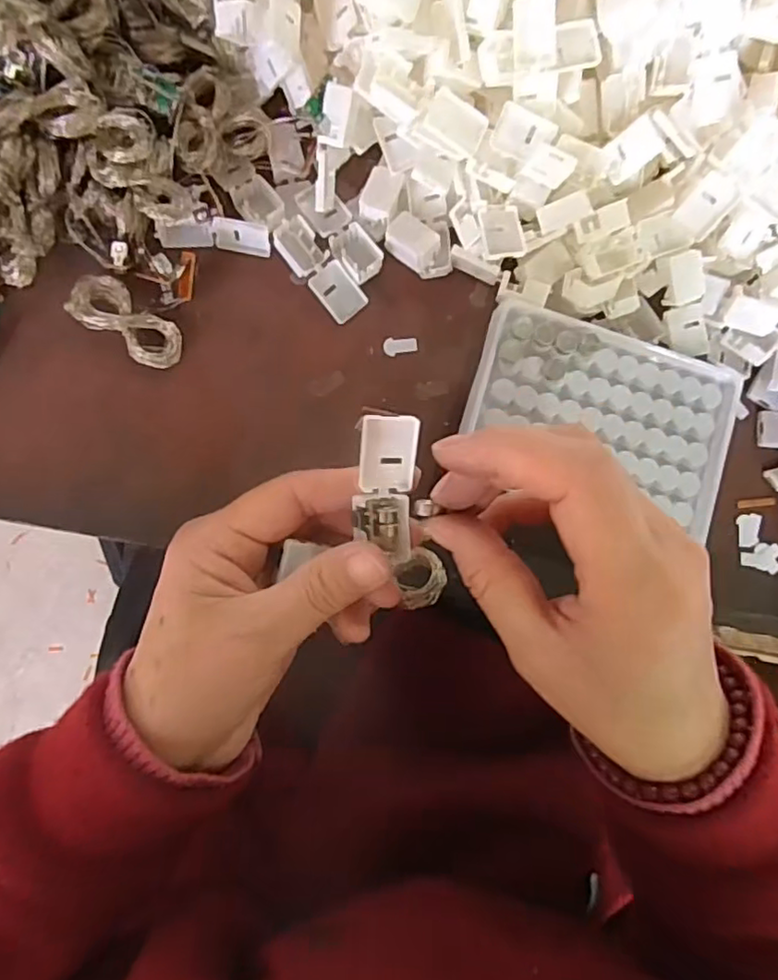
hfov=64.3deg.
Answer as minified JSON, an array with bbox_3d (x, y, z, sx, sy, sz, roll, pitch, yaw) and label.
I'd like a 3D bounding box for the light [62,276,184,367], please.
[{"bbox_3d":[-0.128,-0.082,0.305,0.056,0.007,0.026,36,83,-2],"label":"light"}]

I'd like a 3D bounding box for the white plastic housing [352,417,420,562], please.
[{"bbox_3d":[0.000,0.000,0.221,0.021,0.009,0.053,-1,107,-4],"label":"white plastic housing"}]

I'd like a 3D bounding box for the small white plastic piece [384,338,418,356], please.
[{"bbox_3d":[0.007,-0.075,0.324,0.018,0.004,0.009,-3,85,-6],"label":"small white plastic piece"}]

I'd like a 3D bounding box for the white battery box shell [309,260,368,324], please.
[{"bbox_3d":[-0.026,-0.102,0.320,0.021,0.005,0.027,-39,90,-8],"label":"white battery box shell"}]

